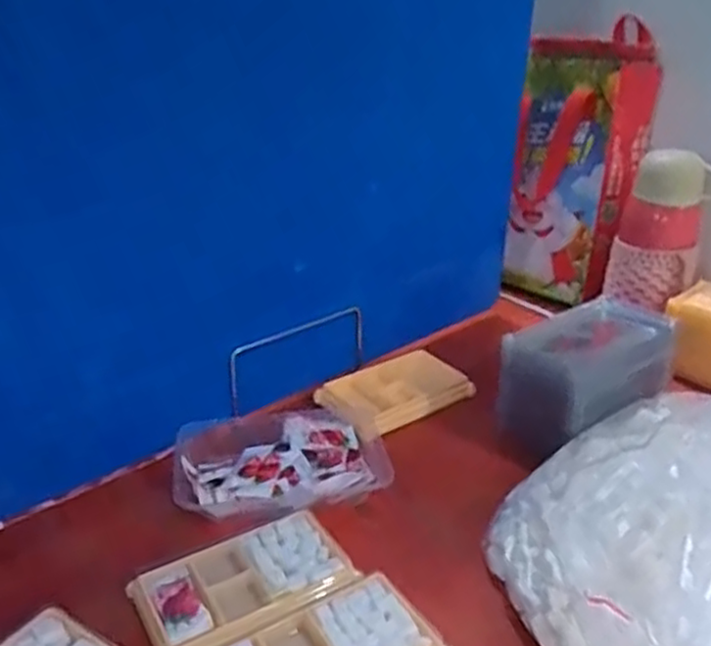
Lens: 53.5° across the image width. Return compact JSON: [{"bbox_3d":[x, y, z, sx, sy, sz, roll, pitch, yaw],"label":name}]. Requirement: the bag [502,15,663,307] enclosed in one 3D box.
[{"bbox_3d":[0.268,-0.187,0.864,0.148,0.289,0.109,16,30,28],"label":"bag"}]

